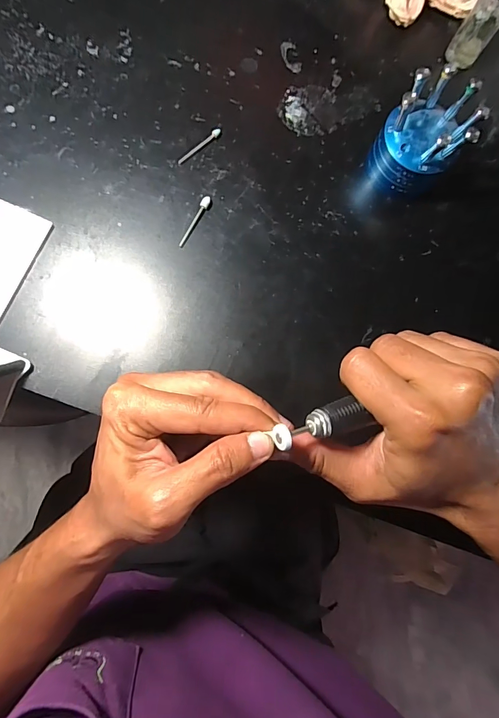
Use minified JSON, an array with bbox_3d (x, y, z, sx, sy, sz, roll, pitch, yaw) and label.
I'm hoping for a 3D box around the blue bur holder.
[{"bbox_3d":[0.128,-0.162,0.287,0.058,0.067,0.054,1,83,-5],"label":"blue bur holder"}]

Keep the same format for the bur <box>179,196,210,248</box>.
[{"bbox_3d":[-0.042,-0.106,0.297,0.006,0.005,0.044,26,81,-2],"label":"bur"}]

